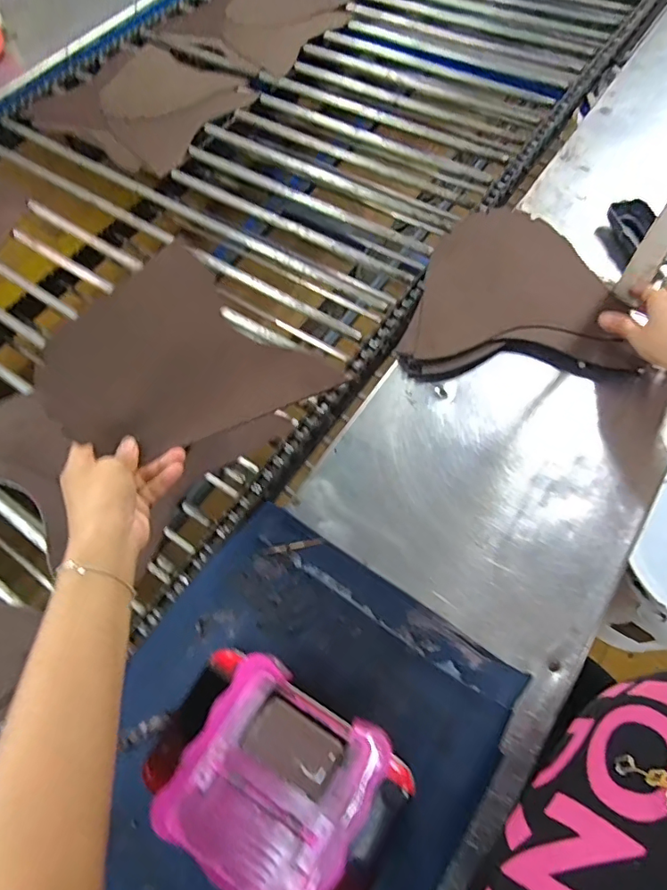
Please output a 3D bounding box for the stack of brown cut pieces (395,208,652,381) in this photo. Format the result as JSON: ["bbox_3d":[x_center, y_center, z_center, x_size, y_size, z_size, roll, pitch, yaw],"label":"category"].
[{"bbox_3d":[0.208,-0.191,0.609,0.248,0.021,0.249,0,63,3],"label":"stack of brown cut pieces"}]

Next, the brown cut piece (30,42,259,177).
[{"bbox_3d":[-0.335,-0.606,0.872,0.335,0.024,0.274,31,69,16],"label":"brown cut piece"}]

